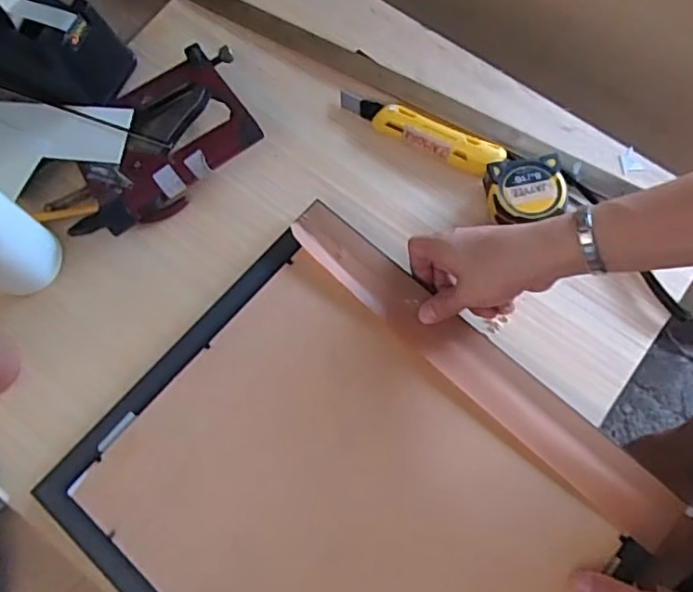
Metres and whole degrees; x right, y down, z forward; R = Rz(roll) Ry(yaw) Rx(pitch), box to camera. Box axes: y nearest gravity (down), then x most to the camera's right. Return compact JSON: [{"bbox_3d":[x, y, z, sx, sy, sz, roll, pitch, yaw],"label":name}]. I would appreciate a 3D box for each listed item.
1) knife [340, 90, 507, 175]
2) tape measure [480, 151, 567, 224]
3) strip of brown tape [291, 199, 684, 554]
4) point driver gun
[{"bbox_3d":[0.069,-0.158,0.568,0.165,0.014,0.032,25,78,9],"label":"knife"},{"bbox_3d":[0.162,-0.094,0.535,0.068,0.039,0.063,-7,75,1],"label":"tape measure"},{"bbox_3d":[0.105,0.052,0.496,0.386,0.009,0.048,41,79,12],"label":"strip of brown tape"},{"bbox_3d":[-0.181,-0.142,0.562,0.216,0.042,0.125,-37,76,-7],"label":"point driver gun"}]

